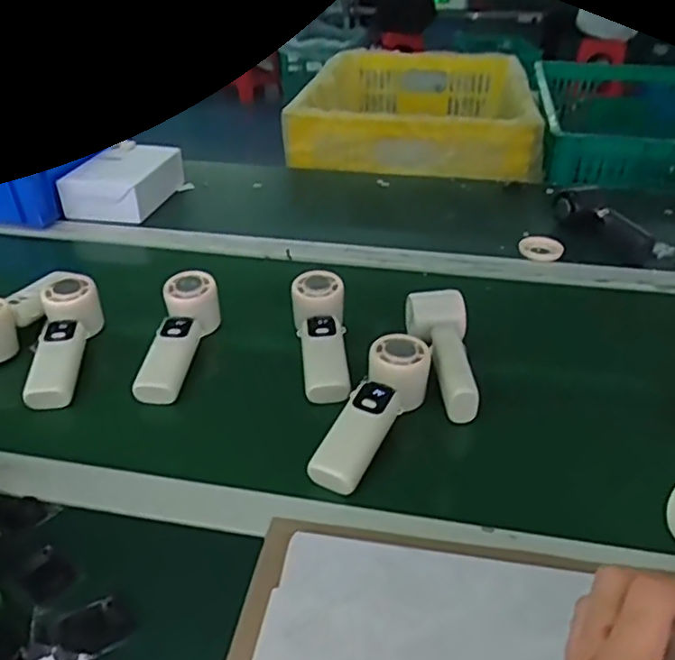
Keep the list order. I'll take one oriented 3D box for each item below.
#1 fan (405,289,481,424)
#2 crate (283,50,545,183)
[{"bbox_3d":[0.103,0.018,0.606,0.053,0.055,0.151,0,35,-1],"label":"fan"},{"bbox_3d":[0.183,-0.490,1.364,0.473,0.138,0.683,9,32,7],"label":"crate"}]

